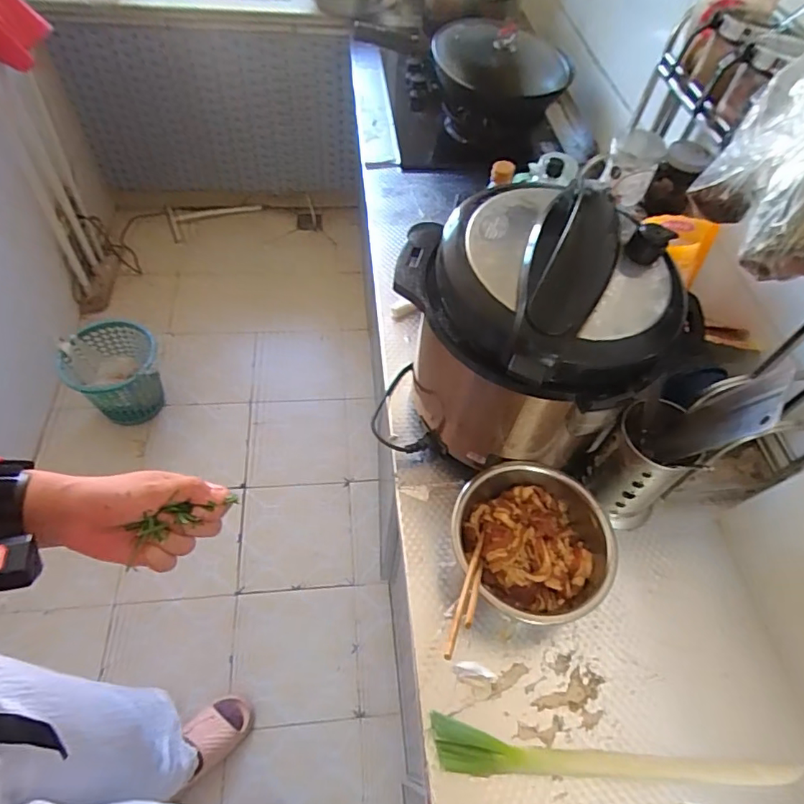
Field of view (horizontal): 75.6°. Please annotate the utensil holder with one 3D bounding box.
[{"bbox_3d":[0.310,0.081,0.686,0.104,0.169,0.116,-21,61,-18],"label":"utensil holder"}]

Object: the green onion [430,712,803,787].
[{"bbox_3d":[0.231,0.383,0.561,0.394,0.023,0.048,5,56,-2],"label":"green onion"}]

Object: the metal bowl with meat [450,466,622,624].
[{"bbox_3d":[0.153,0.181,0.650,0.197,0.091,0.191,6,56,-1],"label":"metal bowl with meat"}]

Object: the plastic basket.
[{"bbox_3d":[-0.842,-0.065,1.572,0.249,0.273,0.267,-25,62,-20],"label":"plastic basket"}]

